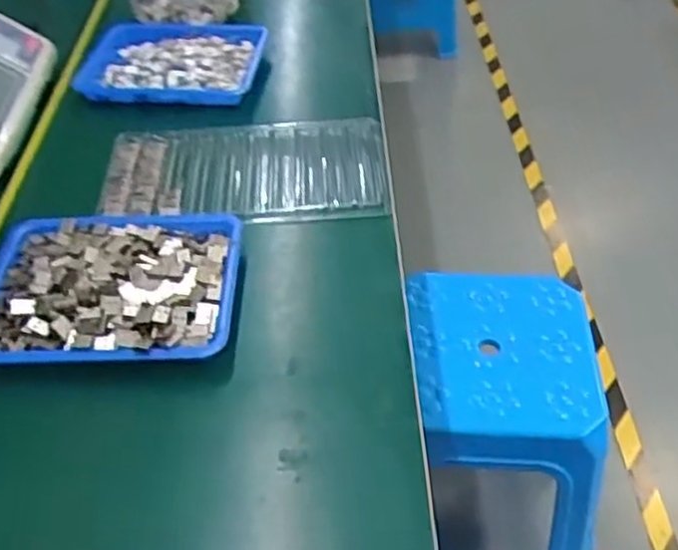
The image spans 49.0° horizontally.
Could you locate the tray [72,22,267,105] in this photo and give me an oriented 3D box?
[{"bbox_3d":[-0.216,-0.273,0.946,0.216,0.027,0.181,6,44,7],"label":"tray"}]

